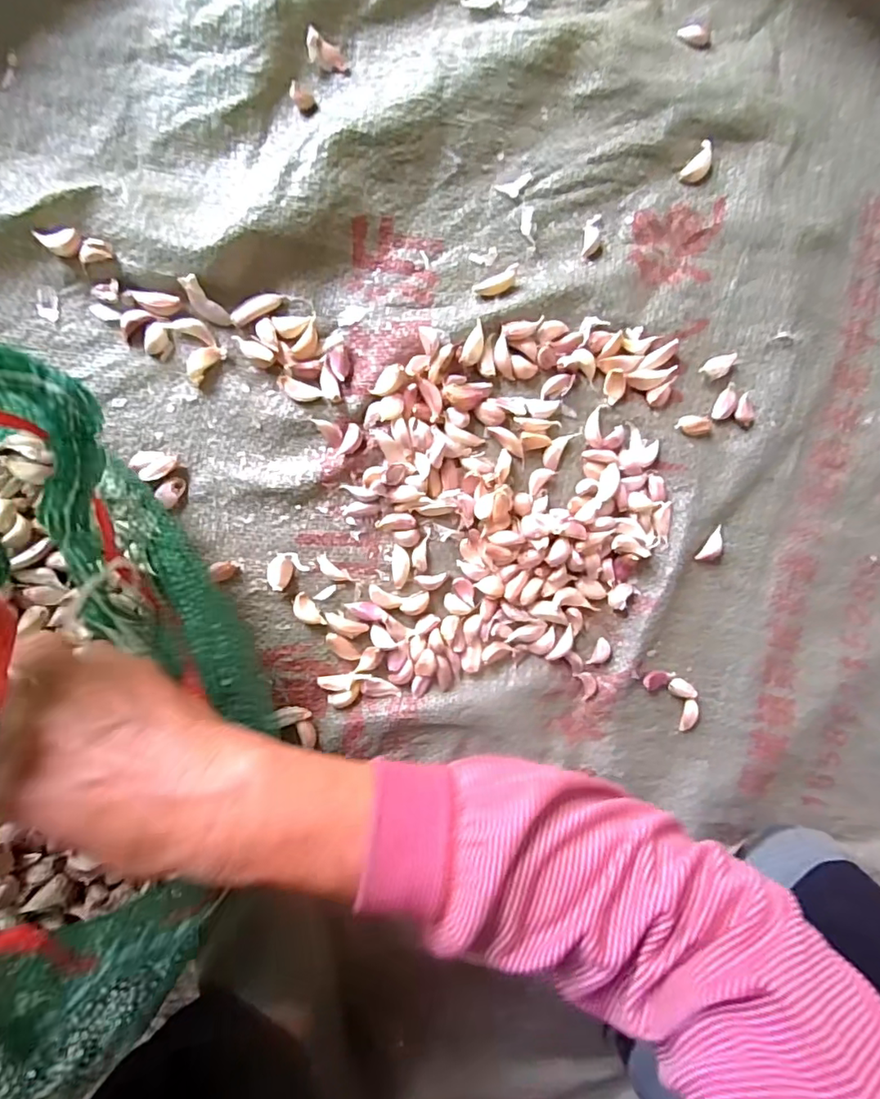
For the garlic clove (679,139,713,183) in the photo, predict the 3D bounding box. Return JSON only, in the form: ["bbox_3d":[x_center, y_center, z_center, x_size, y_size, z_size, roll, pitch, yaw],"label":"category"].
[{"bbox_3d":[0.166,-0.247,0.350,0.014,0.009,0.022,37,91,-9],"label":"garlic clove"}]

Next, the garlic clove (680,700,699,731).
[{"bbox_3d":[0.182,0.122,0.399,0.008,0.007,0.024,16,94,-8],"label":"garlic clove"}]

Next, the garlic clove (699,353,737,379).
[{"bbox_3d":[0.189,-0.124,0.371,0.029,0.009,0.013,-24,98,-4],"label":"garlic clove"}]

